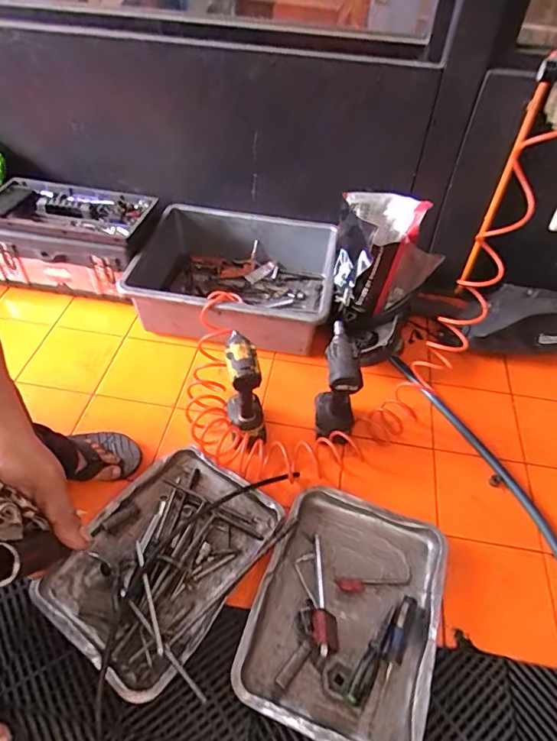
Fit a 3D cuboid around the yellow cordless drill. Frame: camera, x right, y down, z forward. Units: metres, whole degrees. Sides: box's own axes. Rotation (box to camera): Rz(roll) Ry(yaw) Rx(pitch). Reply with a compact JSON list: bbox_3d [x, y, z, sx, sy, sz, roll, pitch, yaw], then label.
[{"bbox_3d":[-0.066,0.047,0.977,0.072,0.219,0.131,-7,49,-8],"label":"yellow cordless drill"}]

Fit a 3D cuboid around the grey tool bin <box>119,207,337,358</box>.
[{"bbox_3d":[-0.117,-0.244,1.307,0.487,0.181,0.439,8,50,3],"label":"grey tool bin"}]

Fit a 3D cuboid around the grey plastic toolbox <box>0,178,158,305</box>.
[{"bbox_3d":[-0.579,-0.360,1.338,0.416,0.207,0.232,7,49,3],"label":"grey plastic toolbox"}]

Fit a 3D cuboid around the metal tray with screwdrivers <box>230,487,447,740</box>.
[{"bbox_3d":[0.118,0.407,0.826,0.300,0.044,0.389,18,51,12],"label":"metal tray with screwdrivers"}]

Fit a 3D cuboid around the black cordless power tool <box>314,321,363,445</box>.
[{"bbox_3d":[0.128,0.032,0.996,0.082,0.211,0.142,12,49,8],"label":"black cordless power tool"}]

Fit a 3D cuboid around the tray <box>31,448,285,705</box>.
[{"bbox_3d":[-0.208,0.331,0.876,0.289,0.046,0.380,29,54,20],"label":"tray"}]

